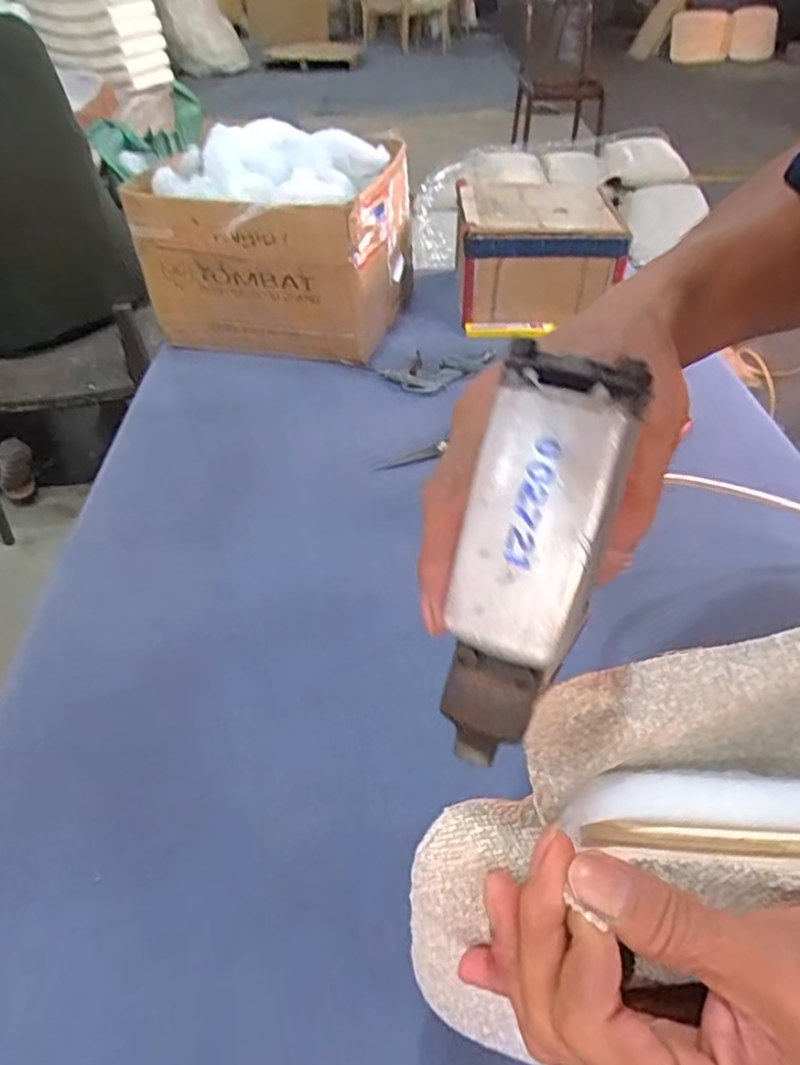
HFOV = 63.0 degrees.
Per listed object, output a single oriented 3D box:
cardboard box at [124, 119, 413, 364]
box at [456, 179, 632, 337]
[{"bbox_3d":[-0.157,-0.371,0.851,0.292,0.228,0.270,13,45,15],"label":"cardboard box"},{"bbox_3d":[0.188,-0.394,0.918,0.214,0.134,0.213,-1,43,0],"label":"box"}]

